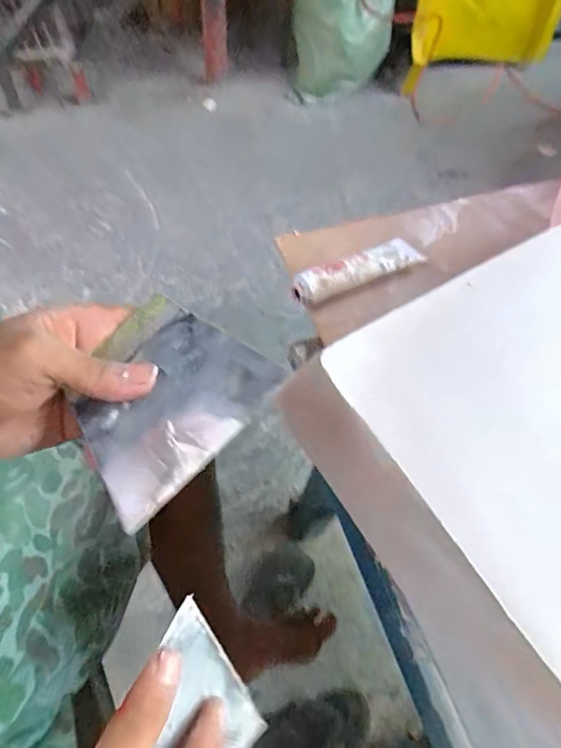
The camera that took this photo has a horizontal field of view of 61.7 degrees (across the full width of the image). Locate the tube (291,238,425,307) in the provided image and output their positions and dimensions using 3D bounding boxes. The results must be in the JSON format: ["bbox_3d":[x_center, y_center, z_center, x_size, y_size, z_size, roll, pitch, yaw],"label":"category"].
[{"bbox_3d":[0.087,-0.117,0.511,0.159,0.029,0.035,-26,65,-18],"label":"tube"}]

